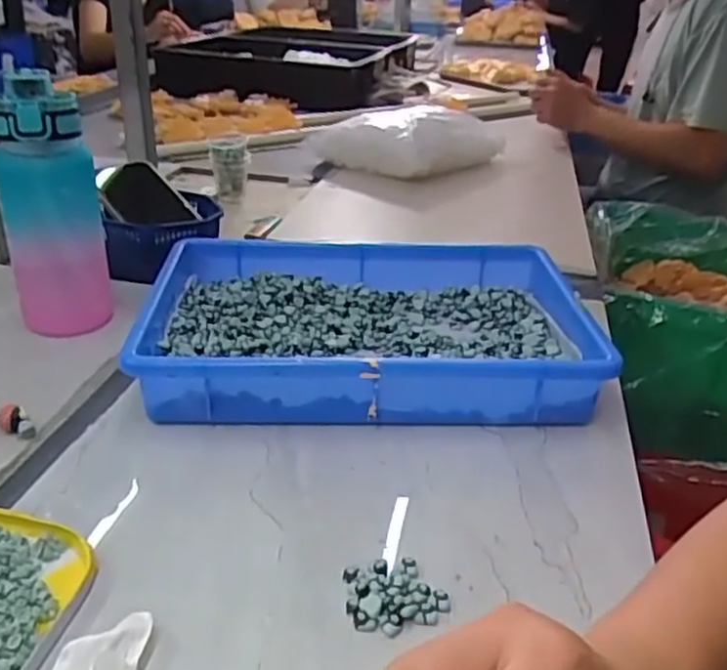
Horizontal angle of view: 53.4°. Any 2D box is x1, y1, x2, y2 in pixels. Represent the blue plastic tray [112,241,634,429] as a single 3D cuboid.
[{"bbox_3d":[0.000,-0.007,0.629,0.354,0.070,0.235,1,28,-4],"label":"blue plastic tray"}]

